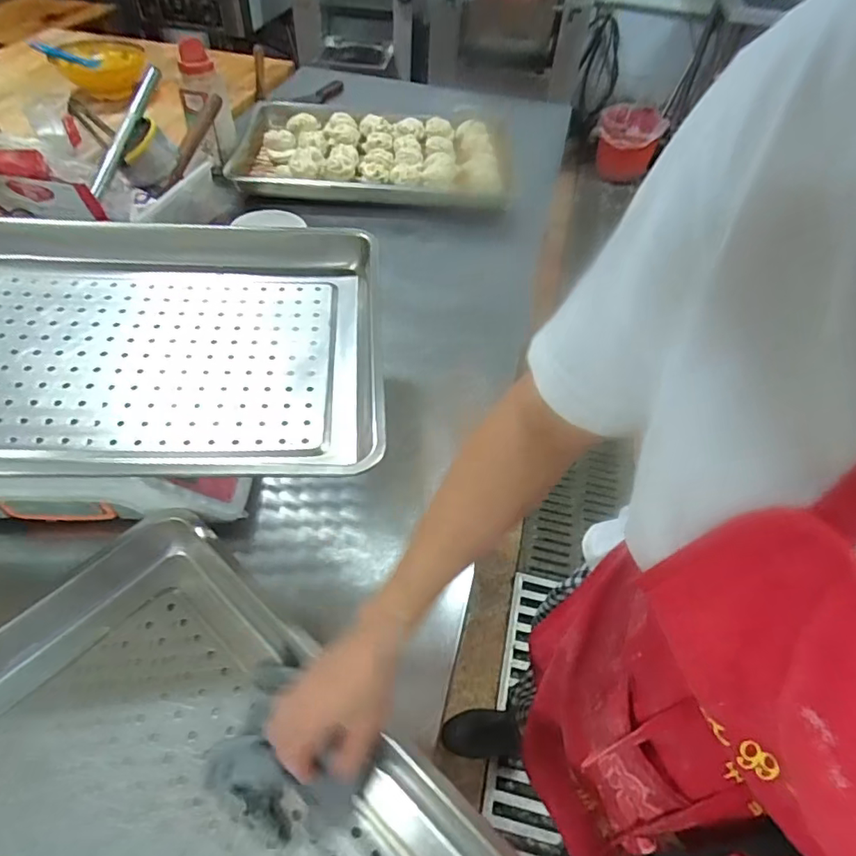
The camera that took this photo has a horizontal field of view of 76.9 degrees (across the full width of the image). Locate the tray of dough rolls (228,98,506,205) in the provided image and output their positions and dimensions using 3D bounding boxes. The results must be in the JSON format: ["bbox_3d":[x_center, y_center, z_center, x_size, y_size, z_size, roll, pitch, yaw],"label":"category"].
[{"bbox_3d":[-0.121,-0.602,1.181,0.633,0.076,0.377,7,50,3],"label":"tray of dough rolls"}]

